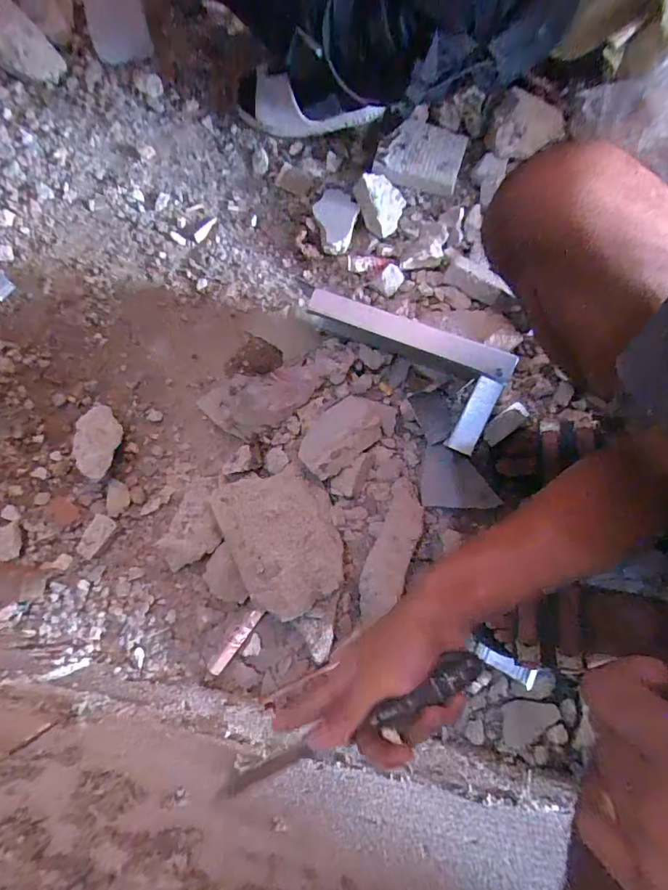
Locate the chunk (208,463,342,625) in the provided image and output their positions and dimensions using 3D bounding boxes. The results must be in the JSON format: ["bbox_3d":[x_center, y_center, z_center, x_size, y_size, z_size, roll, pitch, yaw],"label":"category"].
[{"bbox_3d":[-0.067,0.122,0.620,0.144,0.039,0.191,-26,81,-4],"label":"chunk"}]

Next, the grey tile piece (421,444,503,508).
[{"bbox_3d":[0.177,0.045,0.638,0.105,0.005,0.084,3,94,2],"label":"grey tile piece"}]

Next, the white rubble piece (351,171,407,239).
[{"bbox_3d":[0.072,-0.389,0.730,0.082,0.063,0.086,12,81,2],"label":"white rubble piece"}]

